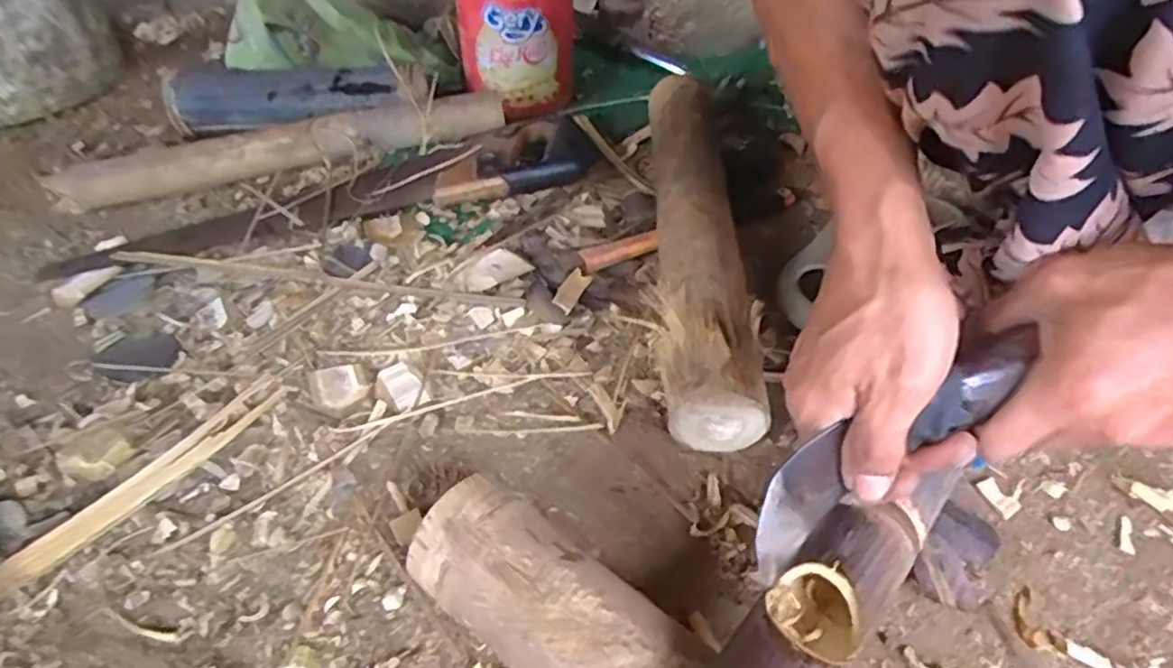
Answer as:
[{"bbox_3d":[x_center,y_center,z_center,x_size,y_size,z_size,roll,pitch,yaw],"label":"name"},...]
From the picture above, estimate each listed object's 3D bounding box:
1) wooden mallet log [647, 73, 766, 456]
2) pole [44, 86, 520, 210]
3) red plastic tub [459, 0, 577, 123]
[{"bbox_3d":[0.086,-0.082,0.555,0.063,0.080,0.380,0,46,2],"label":"wooden mallet log"},{"bbox_3d":[-0.305,-0.195,0.693,0.447,0.043,0.056,-15,45,-13],"label":"pole"},{"bbox_3d":[-0.081,-0.364,0.790,0.136,0.157,0.153,-7,44,-6],"label":"red plastic tub"}]

